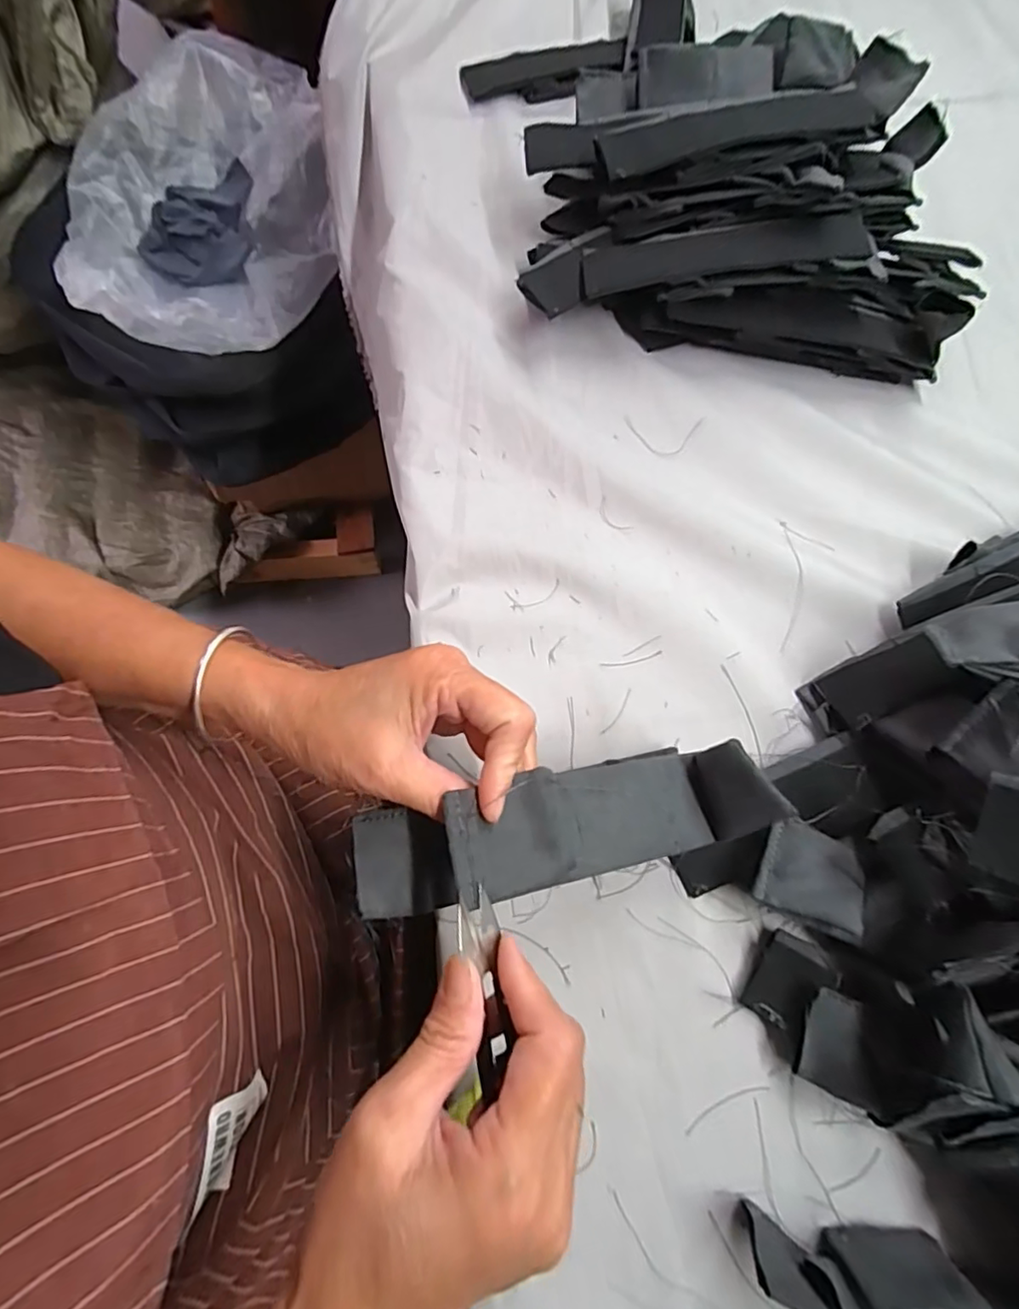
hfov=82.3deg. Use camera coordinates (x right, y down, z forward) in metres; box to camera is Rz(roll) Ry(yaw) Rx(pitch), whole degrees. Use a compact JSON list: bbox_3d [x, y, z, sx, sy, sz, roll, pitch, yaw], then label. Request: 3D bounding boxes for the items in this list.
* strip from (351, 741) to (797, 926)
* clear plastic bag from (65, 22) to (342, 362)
[{"bbox_3d":[0.027,0.076,0.260,0.184,0.041,0.046,-8,73,-14],"label":"strip"},{"bbox_3d":[-0.370,-0.557,0.722,0.316,0.114,0.387,23,73,5],"label":"clear plastic bag"}]

